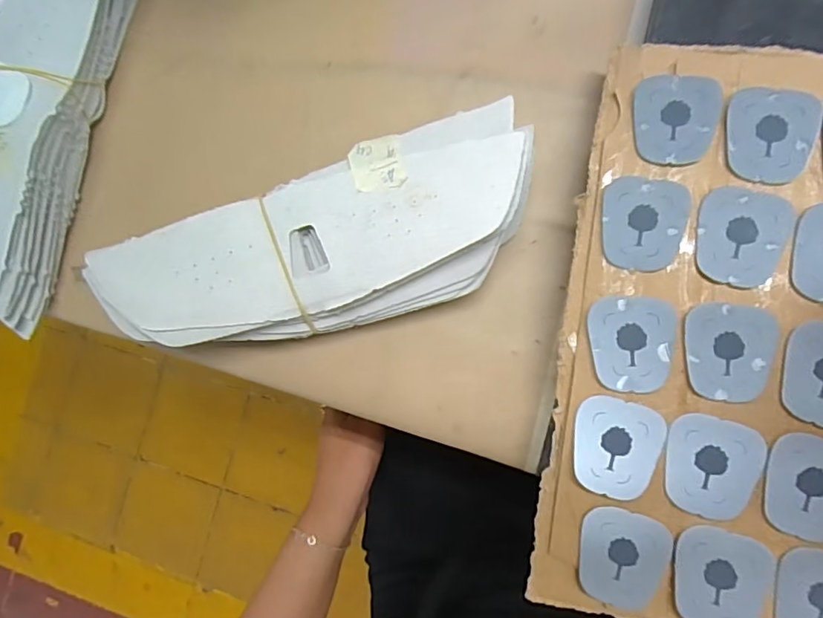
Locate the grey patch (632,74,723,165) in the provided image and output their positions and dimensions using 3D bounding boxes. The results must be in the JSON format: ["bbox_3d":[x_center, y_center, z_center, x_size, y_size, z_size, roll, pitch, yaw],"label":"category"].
[{"bbox_3d":[0.111,-0.080,0.220,0.033,0.004,0.037,6,87,8],"label":"grey patch"}]

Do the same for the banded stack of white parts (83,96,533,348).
[{"bbox_3d":[-0.043,-0.029,0.250,0.213,0.037,0.078,-15,85,7],"label":"banded stack of white parts"}]

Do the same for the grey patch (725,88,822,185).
[{"bbox_3d":[0.146,-0.071,0.212,0.032,0.004,0.039,1,87,8],"label":"grey patch"}]

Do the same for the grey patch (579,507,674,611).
[{"bbox_3d":[0.086,0.102,0.215,0.034,0.004,0.038,14,89,8],"label":"grey patch"}]

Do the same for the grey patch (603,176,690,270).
[{"bbox_3d":[0.097,-0.036,0.217,0.033,0.004,0.038,6,88,8],"label":"grey patch"}]

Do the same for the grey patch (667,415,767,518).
[{"bbox_3d":[0.119,0.063,0.208,0.034,0.004,0.038,11,90,17],"label":"grey patch"}]

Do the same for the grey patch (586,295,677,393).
[{"bbox_3d":[0.091,0.014,0.215,0.033,0.004,0.039,-2,87,7],"label":"grey patch"}]

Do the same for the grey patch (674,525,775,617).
[{"bbox_3d":[0.122,0.107,0.205,0.035,0.004,0.039,12,88,8],"label":"grey patch"}]

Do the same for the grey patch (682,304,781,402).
[{"bbox_3d":[0.127,0.017,0.208,0.033,0.004,0.038,4,87,8],"label":"grey patch"}]

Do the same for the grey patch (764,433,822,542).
[{"bbox_3d":[0.155,0.069,0.200,0.035,0.004,0.038,17,89,8],"label":"grey patch"}]

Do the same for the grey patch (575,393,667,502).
[{"bbox_3d":[0.084,0.057,0.214,0.034,0.004,0.038,13,89,8],"label":"grey patch"}]

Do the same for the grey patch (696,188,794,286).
[{"bbox_3d":[0.133,-0.029,0.210,0.033,0.004,0.039,6,88,8],"label":"grey patch"}]

